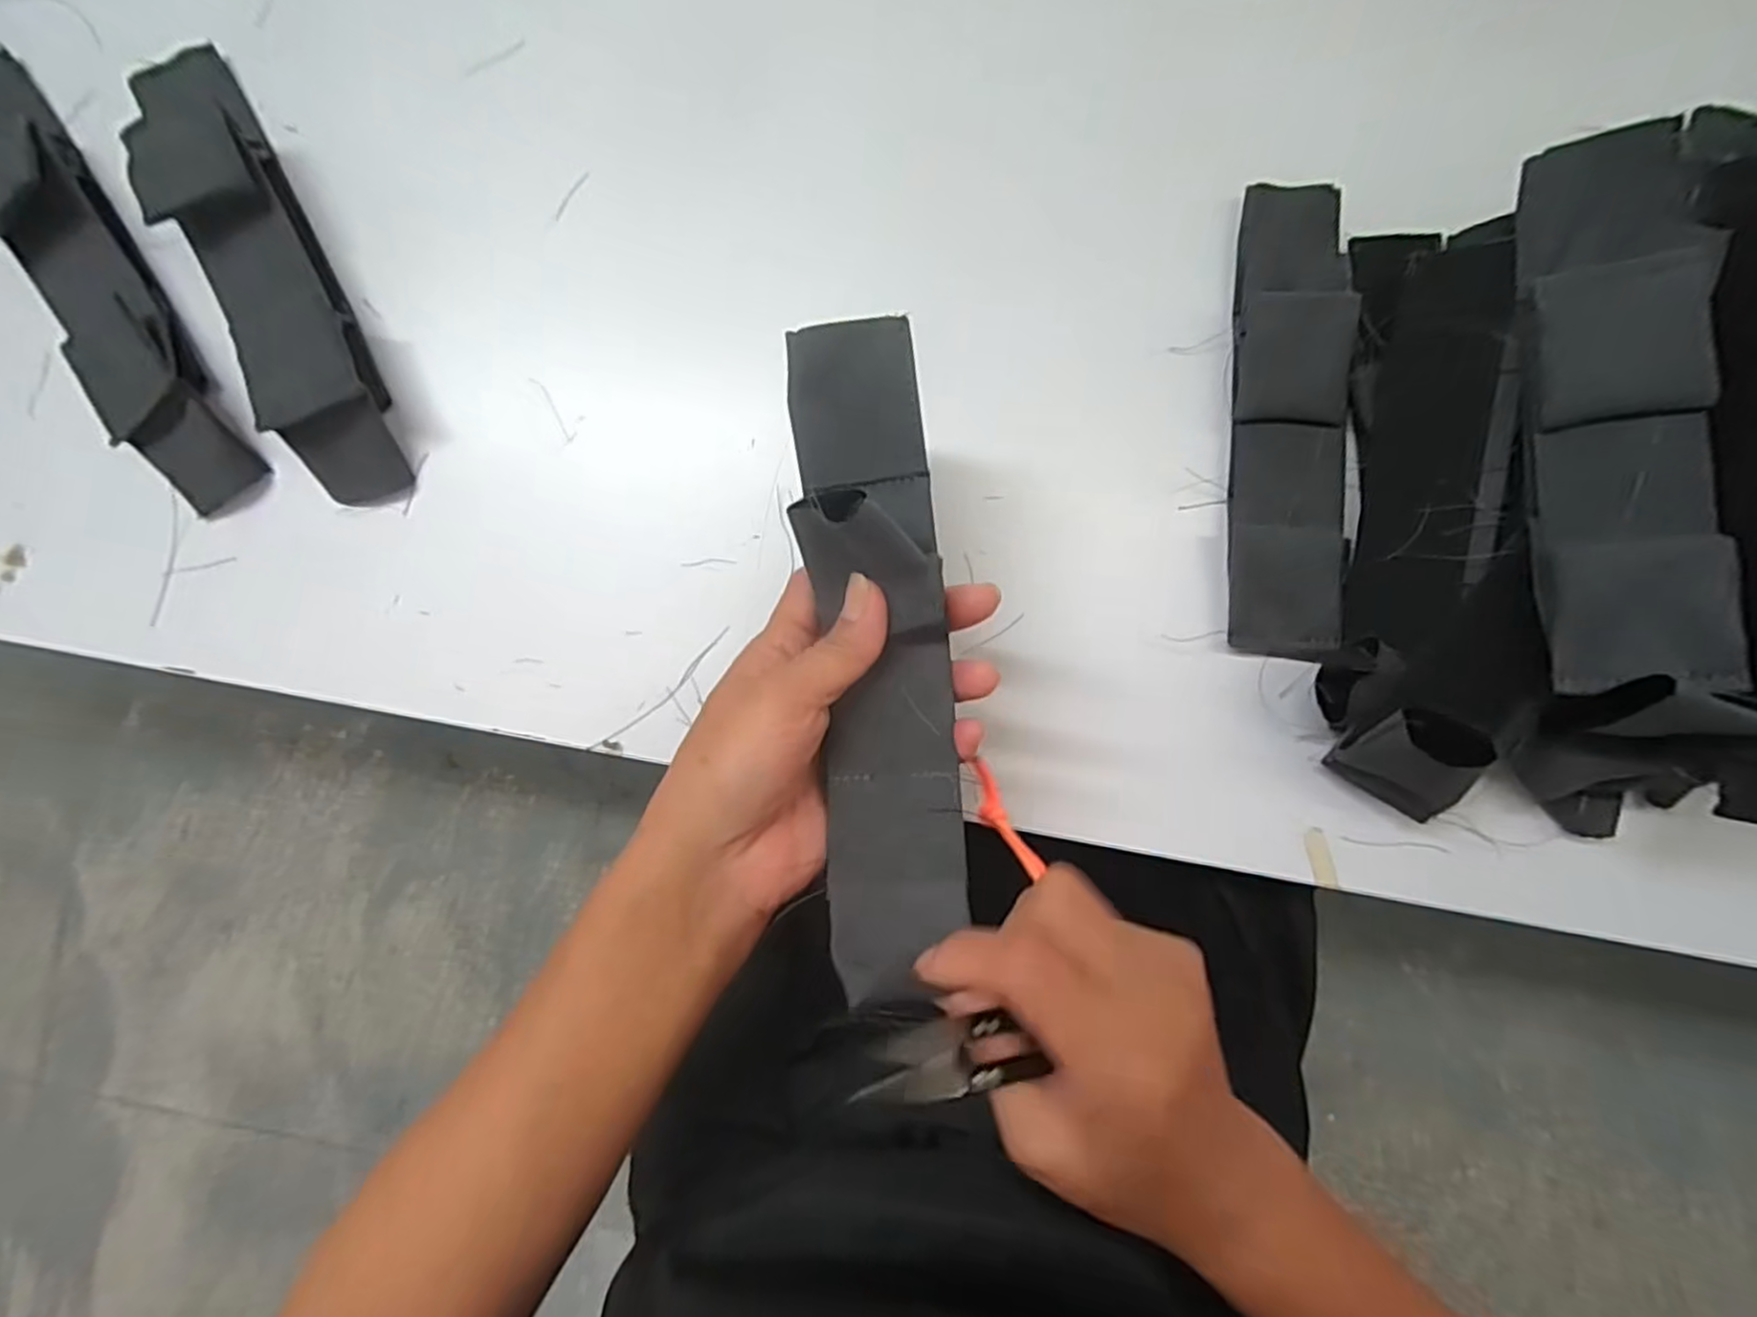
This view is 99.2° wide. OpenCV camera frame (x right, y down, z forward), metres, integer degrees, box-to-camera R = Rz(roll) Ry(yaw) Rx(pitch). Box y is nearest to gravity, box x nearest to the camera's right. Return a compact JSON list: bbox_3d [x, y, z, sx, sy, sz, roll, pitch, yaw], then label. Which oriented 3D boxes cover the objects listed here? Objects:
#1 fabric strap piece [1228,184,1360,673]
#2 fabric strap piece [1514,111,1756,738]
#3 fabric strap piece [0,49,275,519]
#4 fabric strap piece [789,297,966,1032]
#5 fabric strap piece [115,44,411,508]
[{"bbox_3d":[0.179,-0.103,0.327,0.047,0.016,0.199,3,91,15],"label":"fabric strap piece"},{"bbox_3d":[0.257,-0.081,0.254,0.052,0.021,0.211,-4,82,32],"label":"fabric strap piece"},{"bbox_3d":[-0.359,-0.172,0.336,0.045,0.029,0.224,-31,90,2],"label":"fabric strap piece"},{"bbox_3d":[0.000,-0.005,0.244,0.045,0.043,0.209,-5,82,2],"label":"fabric strap piece"},{"bbox_3d":[-0.273,-0.174,0.331,0.045,0.037,0.215,-26,90,2],"label":"fabric strap piece"}]

